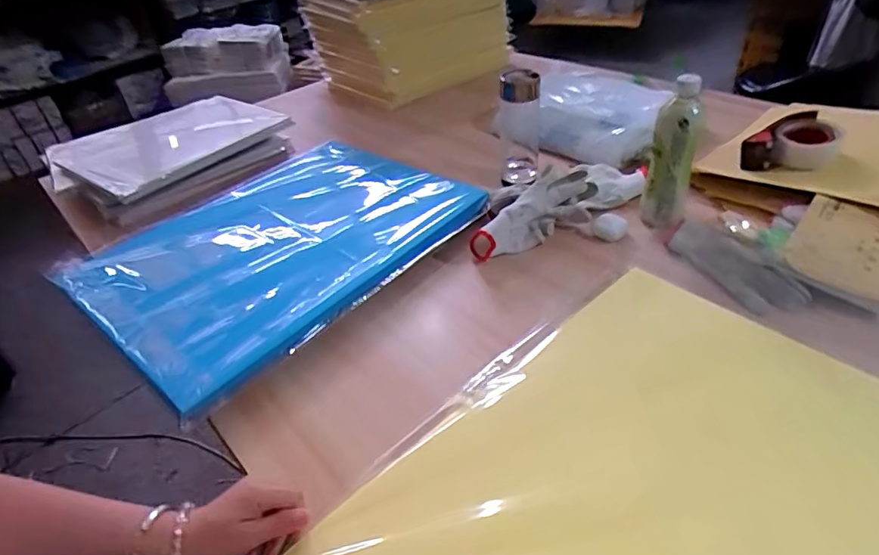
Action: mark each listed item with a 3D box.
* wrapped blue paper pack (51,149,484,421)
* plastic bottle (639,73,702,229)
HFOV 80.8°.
[{"bbox_3d":[-0.240,-0.061,0.816,0.432,0.045,0.557,26,49,33],"label":"wrapped blue paper pack"},{"bbox_3d":[0.327,-0.167,0.732,0.060,0.209,0.056,12,43,22],"label":"plastic bottle"}]

